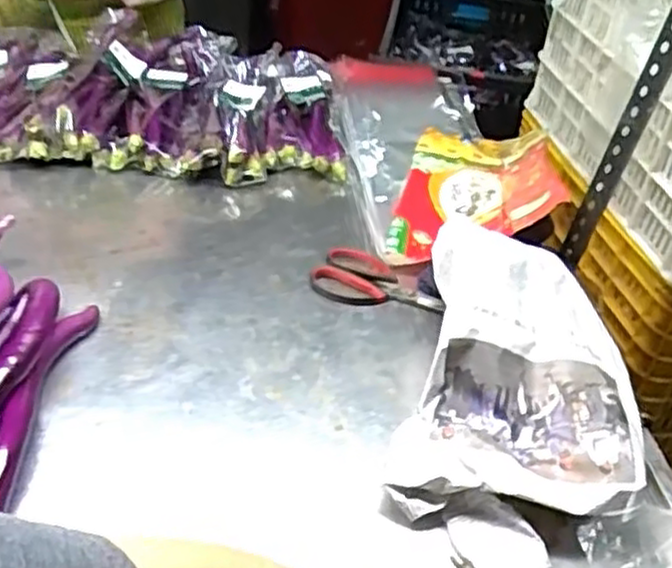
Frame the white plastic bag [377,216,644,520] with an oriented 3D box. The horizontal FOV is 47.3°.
[{"bbox_3d":[0.182,0.084,0.737,0.214,0.110,0.293,13,37,6],"label":"white plastic bag"}]

